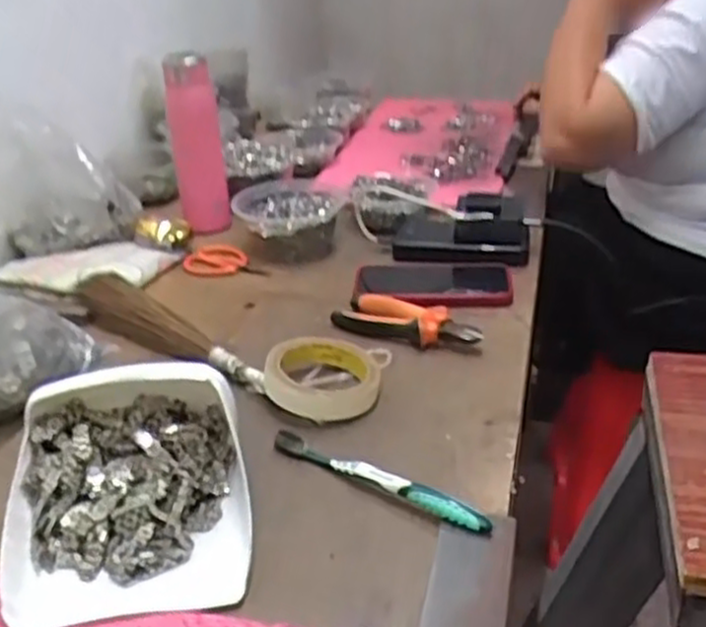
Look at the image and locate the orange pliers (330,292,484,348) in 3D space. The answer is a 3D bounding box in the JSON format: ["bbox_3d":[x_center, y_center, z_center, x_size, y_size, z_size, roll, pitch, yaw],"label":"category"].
[{"bbox_3d":[0.051,0.006,0.767,0.145,0.024,0.053,10,31,25],"label":"orange pliers"}]

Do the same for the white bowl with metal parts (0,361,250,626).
[{"bbox_3d":[-0.150,0.109,0.530,0.156,0.078,0.170,-3,28,1],"label":"white bowl with metal parts"}]

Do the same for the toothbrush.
[{"bbox_3d":[0.016,0.118,0.572,0.183,0.021,0.012,17,34,33],"label":"toothbrush"}]

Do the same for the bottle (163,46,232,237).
[{"bbox_3d":[-0.197,-0.215,1.002,0.062,0.210,0.059,-12,29,-16],"label":"bottle"}]

